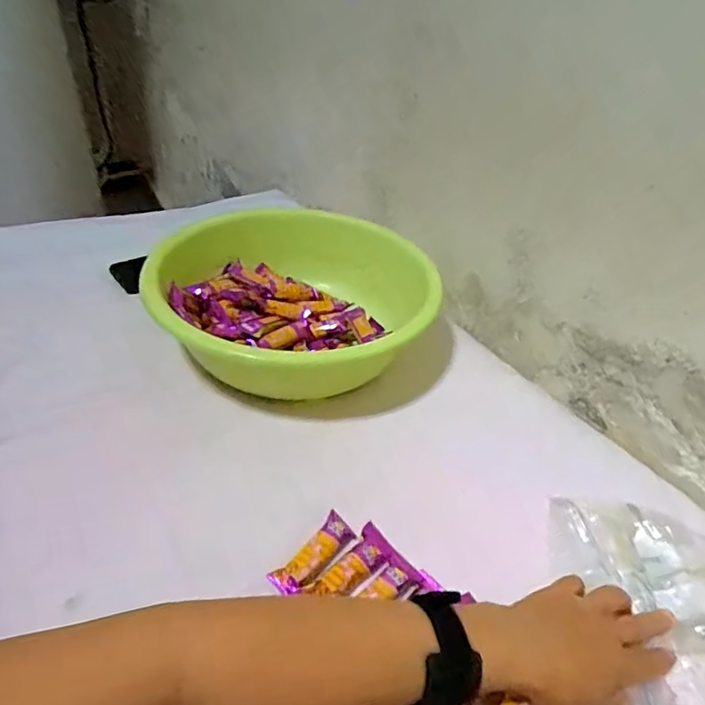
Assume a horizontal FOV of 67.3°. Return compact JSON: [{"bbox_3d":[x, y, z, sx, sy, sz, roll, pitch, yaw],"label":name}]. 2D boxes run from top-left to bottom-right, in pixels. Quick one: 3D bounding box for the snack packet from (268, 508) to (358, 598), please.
[{"bbox_3d":[-0.031,0.168,0.441,0.027,0.015,0.083,27,43,26],"label":"snack packet"}]

